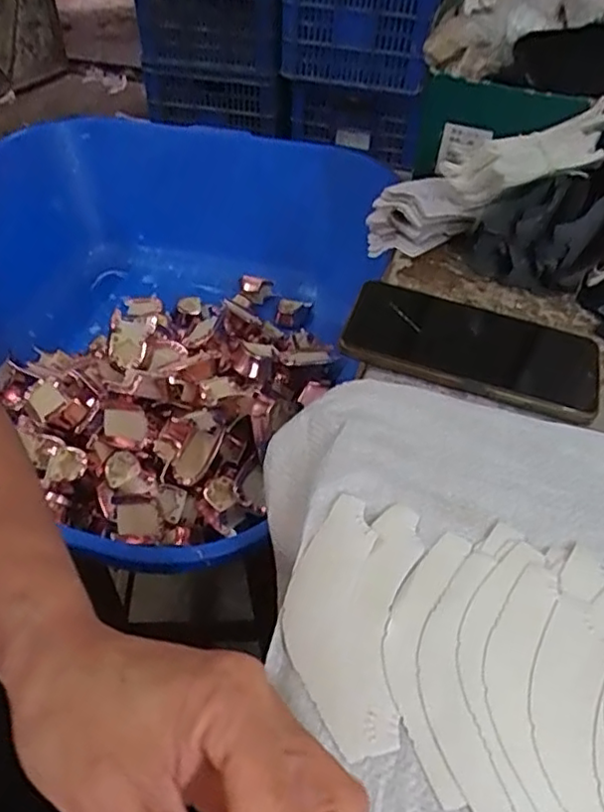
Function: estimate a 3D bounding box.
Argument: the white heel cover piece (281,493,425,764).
[{"bbox_3d":[0.022,0.093,0.291,0.056,0.009,0.115,12,50,7],"label":"white heel cover piece"}]

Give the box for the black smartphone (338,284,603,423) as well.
[{"bbox_3d":[0.110,-0.040,0.414,0.160,0.011,0.085,16,47,10],"label":"black smartphone"}]

